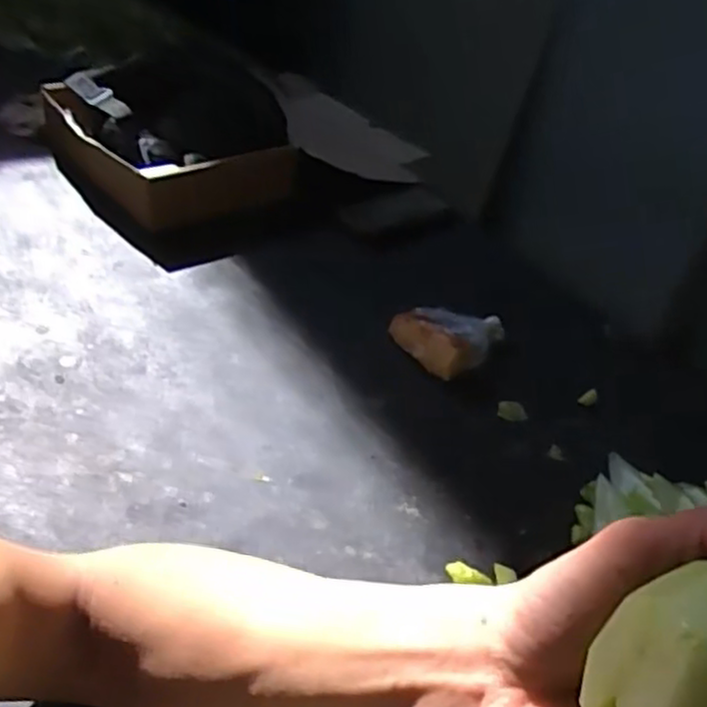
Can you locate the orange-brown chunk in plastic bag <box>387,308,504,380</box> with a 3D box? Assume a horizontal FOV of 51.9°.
[{"bbox_3d":[0.091,-0.013,0.721,0.112,0.051,0.089,16,37,6],"label":"orange-brown chunk in plastic bag"}]

